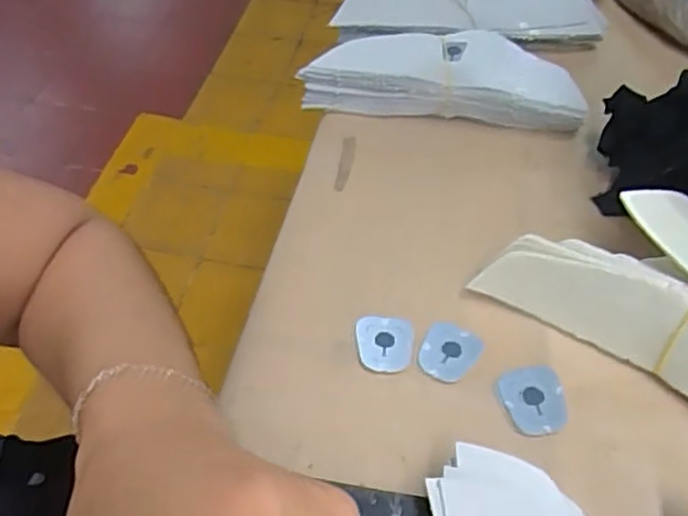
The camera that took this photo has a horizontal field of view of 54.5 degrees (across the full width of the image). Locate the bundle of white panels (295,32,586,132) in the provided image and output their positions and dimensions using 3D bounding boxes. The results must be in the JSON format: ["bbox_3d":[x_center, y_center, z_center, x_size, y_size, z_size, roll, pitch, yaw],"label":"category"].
[{"bbox_3d":[0.073,-0.139,0.506,0.201,0.050,0.059,7,52,5],"label":"bundle of white panels"}]

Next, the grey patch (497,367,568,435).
[{"bbox_3d":[0.104,0.077,0.363,0.033,0.005,0.039,-14,53,-10],"label":"grey patch"}]

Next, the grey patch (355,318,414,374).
[{"bbox_3d":[0.023,0.049,0.388,0.033,0.004,0.036,3,52,3],"label":"grey patch"}]

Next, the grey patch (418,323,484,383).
[{"bbox_3d":[0.060,0.053,0.383,0.031,0.004,0.037,27,56,20],"label":"grey patch"}]

